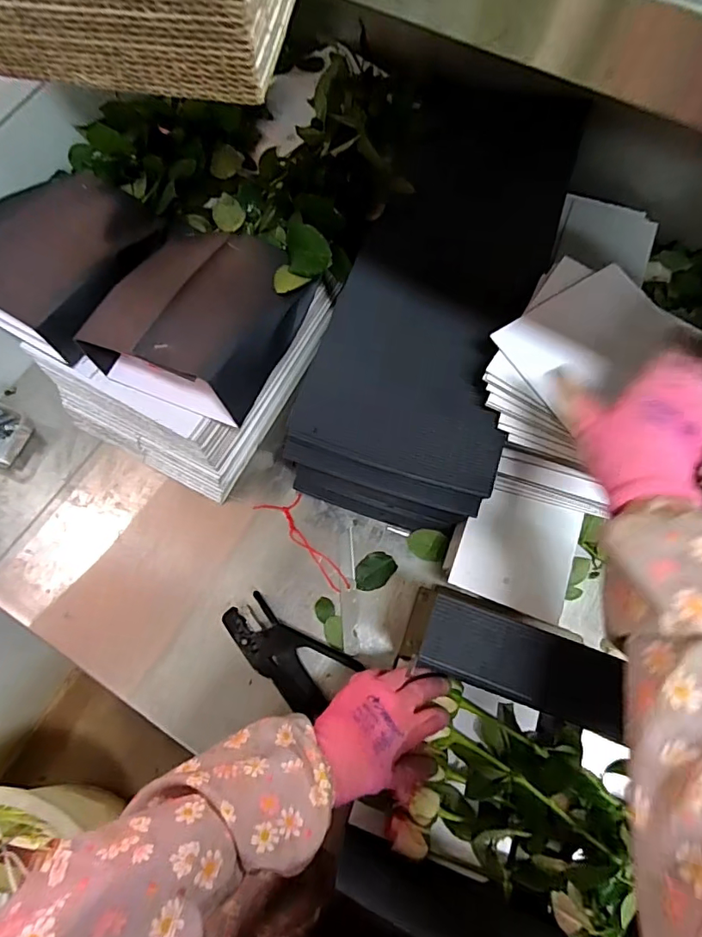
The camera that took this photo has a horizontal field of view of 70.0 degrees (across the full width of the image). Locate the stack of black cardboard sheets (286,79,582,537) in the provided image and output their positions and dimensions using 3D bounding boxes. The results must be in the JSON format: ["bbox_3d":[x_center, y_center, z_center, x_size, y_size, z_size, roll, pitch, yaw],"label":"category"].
[{"bbox_3d":[0.098,-0.167,0.600,0.197,0.204,0.439,17,74,7],"label":"stack of black cardboard sheets"}]

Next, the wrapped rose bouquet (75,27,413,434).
[{"bbox_3d":[-0.085,-0.288,0.570,0.218,0.088,0.490,29,75,11],"label":"wrapped rose bouquet"}]

